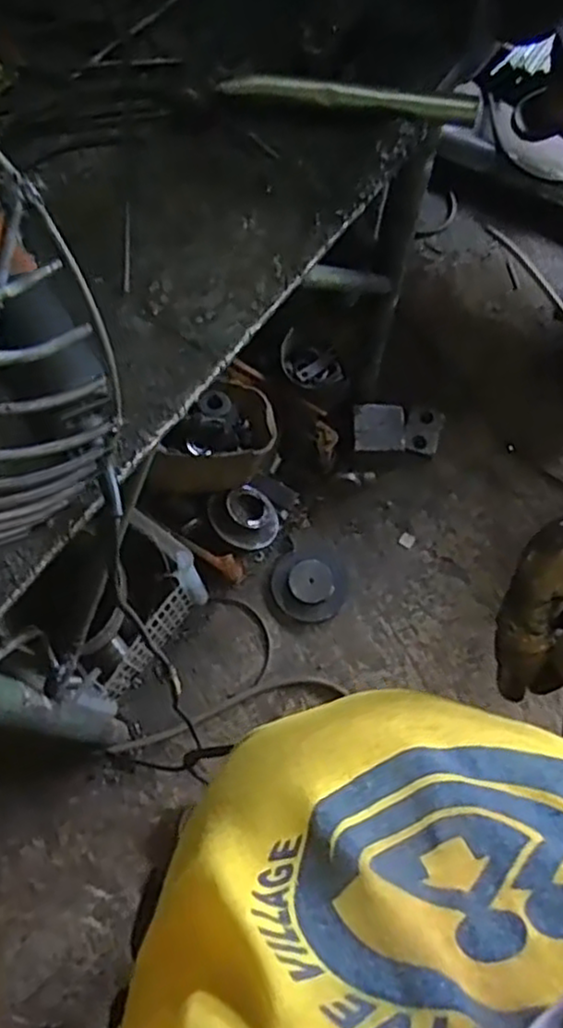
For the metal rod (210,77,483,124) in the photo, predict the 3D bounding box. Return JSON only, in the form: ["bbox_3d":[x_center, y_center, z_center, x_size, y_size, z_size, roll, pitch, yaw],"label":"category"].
[{"bbox_3d":[0.055,-0.337,0.573,0.205,0.017,0.018,8,73,2],"label":"metal rod"}]

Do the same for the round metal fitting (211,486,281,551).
[{"bbox_3d":[-0.066,0.008,1.310,0.133,0.051,0.133,5,78,-23],"label":"round metal fitting"}]

